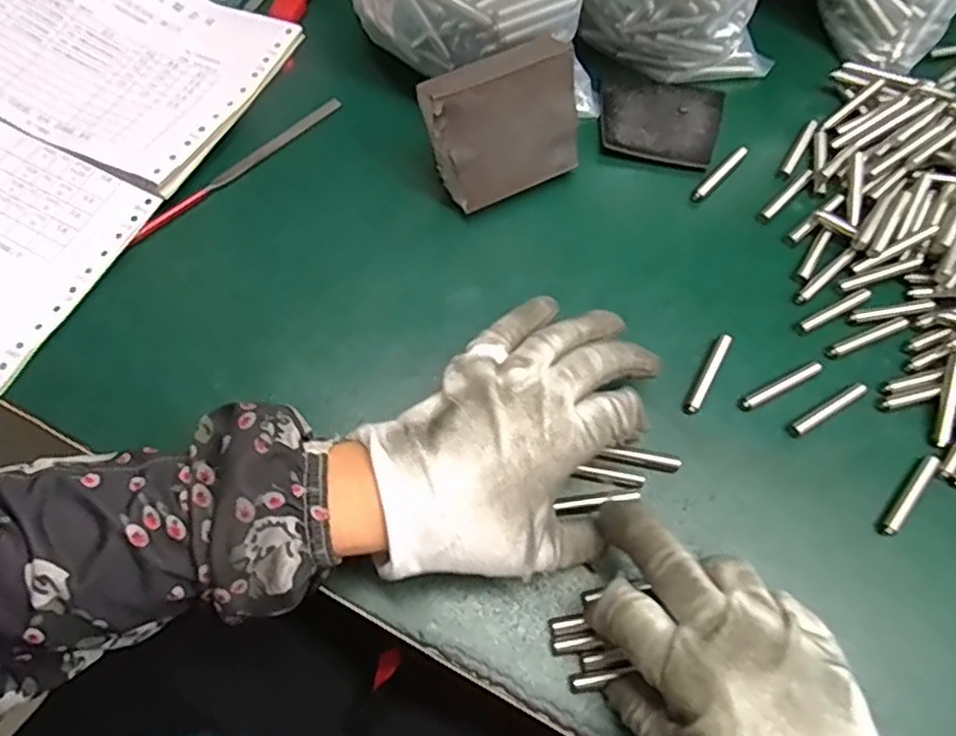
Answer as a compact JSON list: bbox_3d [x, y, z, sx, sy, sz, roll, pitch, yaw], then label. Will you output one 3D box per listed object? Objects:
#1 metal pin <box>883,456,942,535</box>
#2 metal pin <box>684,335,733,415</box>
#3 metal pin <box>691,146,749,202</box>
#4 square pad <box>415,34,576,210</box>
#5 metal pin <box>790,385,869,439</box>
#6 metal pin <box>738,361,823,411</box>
[{"bbox_3d":[0.214,0.062,0.327,0.007,0.004,0.049,40,71,13],"label":"metal pin"},{"bbox_3d":[0.121,0.004,0.348,0.008,0.008,0.048,30,69,10],"label":"metal pin"},{"bbox_3d":[0.146,-0.116,0.398,0.008,0.005,0.053,42,72,14],"label":"metal pin"},{"bbox_3d":[0.011,-0.133,0.366,0.086,0.072,0.025,-23,44,-14],"label":"square pad"},{"bbox_3d":[0.182,0.021,0.343,0.049,0.006,0.008,-28,71,-13],"label":"metal pin"},{"bbox_3d":[0.159,0.009,0.346,0.051,0.008,0.007,-25,71,-12],"label":"metal pin"}]

